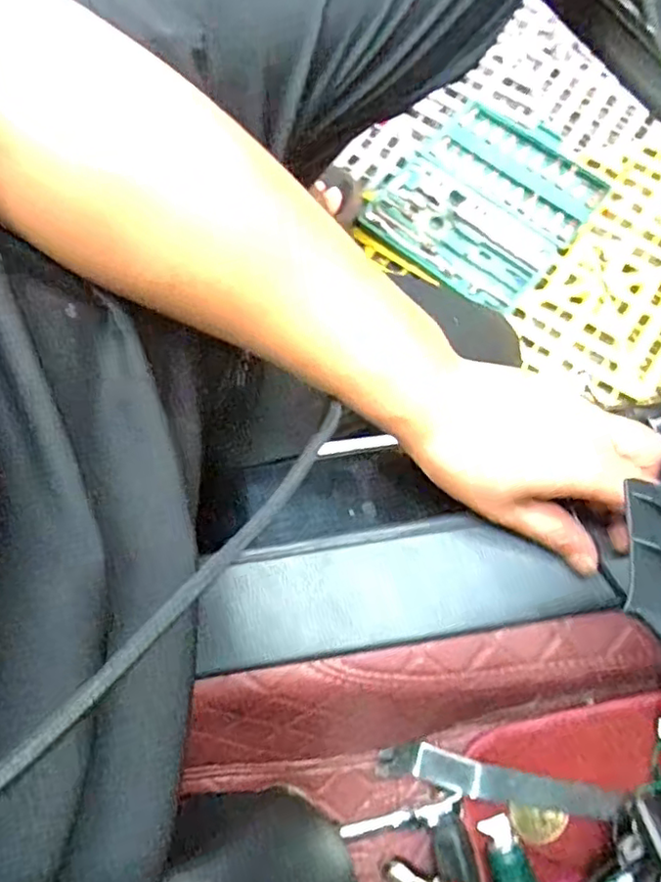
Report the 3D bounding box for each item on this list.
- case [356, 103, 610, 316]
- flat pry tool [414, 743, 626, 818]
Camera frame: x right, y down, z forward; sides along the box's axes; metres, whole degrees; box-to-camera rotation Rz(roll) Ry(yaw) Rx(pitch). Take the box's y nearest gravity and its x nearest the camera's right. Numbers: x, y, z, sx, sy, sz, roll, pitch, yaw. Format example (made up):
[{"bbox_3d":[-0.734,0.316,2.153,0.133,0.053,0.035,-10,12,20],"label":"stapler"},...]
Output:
[{"bbox_3d":[0.211,-0.321,0.841,0.239,0.035,0.285,37,78,11],"label":"case"},{"bbox_3d":[0.124,0.228,0.417,0.135,0.011,0.022,12,75,5],"label":"flat pry tool"}]

